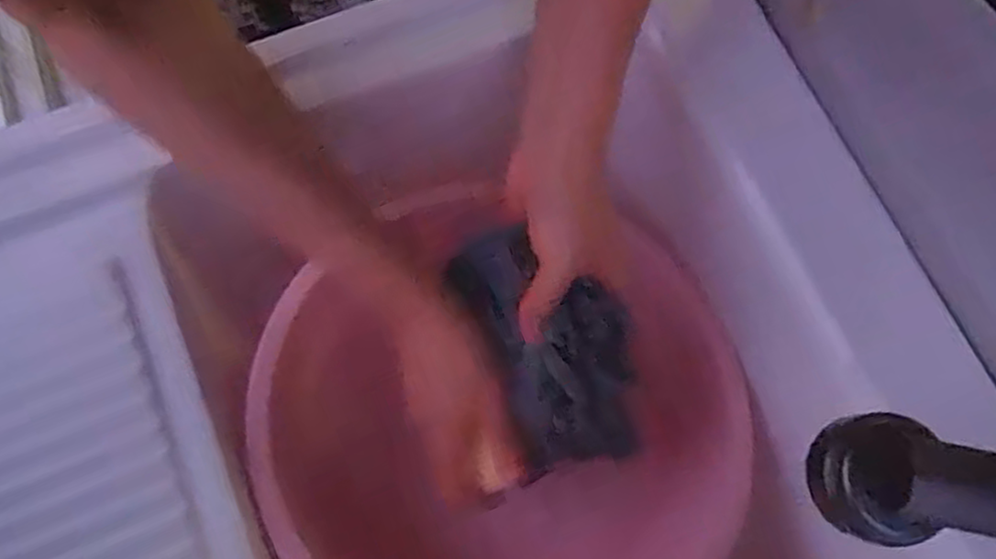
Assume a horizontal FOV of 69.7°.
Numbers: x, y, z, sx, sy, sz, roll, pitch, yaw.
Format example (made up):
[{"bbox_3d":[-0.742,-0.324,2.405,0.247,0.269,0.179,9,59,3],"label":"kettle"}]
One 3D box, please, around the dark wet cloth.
[{"bbox_3d":[0.030,0.036,0.411,0.078,0.038,0.139,-21,74,-6],"label":"dark wet cloth"}]

